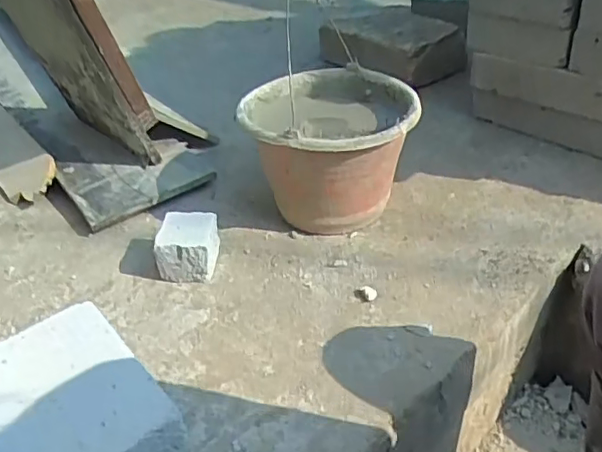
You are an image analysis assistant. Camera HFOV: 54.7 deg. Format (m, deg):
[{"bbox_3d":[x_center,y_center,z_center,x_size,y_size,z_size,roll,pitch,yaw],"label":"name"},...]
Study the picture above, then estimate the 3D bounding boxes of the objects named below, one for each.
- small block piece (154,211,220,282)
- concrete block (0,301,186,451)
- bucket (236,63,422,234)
[{"bbox_3d":[-0.174,0.032,0.918,0.090,0.083,0.092,-1,37,9],"label":"small block piece"},{"bbox_3d":[-0.280,0.222,0.673,0.200,0.089,0.239,-31,42,-28],"label":"concrete block"},{"bbox_3d":[0.051,-0.121,0.978,0.257,0.204,0.272,-5,36,4],"label":"bucket"}]

